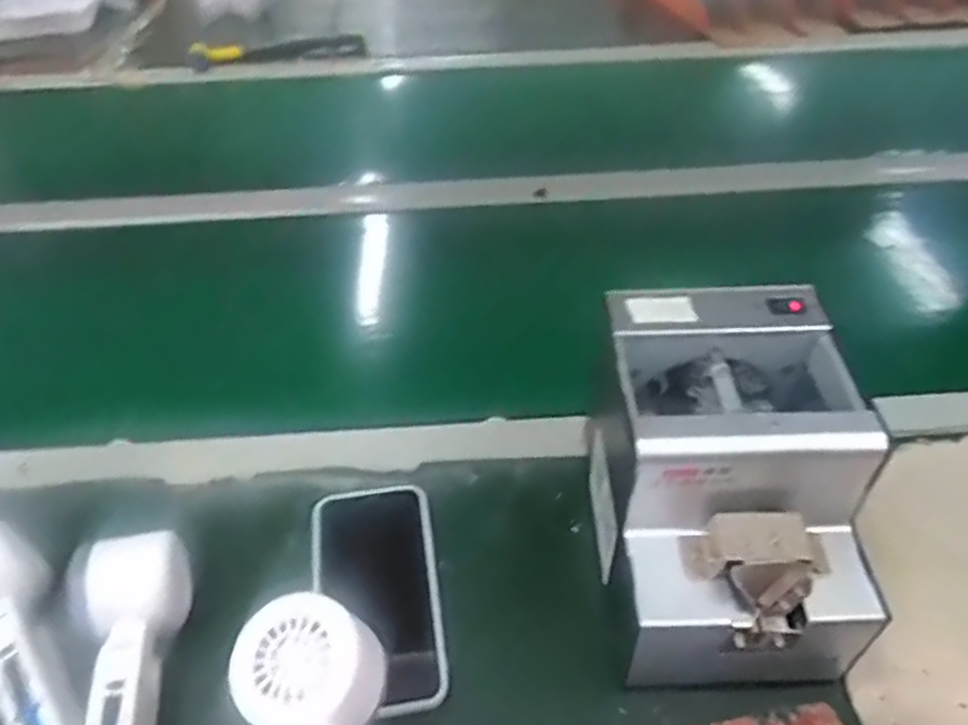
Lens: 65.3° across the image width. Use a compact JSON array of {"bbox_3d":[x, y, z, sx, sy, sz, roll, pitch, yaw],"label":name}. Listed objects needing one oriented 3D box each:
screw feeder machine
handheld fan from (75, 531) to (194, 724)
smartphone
[{"bbox_3d":[0.135,0.072,0.431,0.120,0.155,0.167,-2,43,0],"label":"screw feeder machine"},{"bbox_3d":[-0.186,0.168,0.398,0.052,0.046,0.159,-10,44,-9],"label":"handheld fan"},{"bbox_3d":[-0.065,0.140,0.458,0.073,0.013,0.146,-8,44,-6],"label":"smartphone"}]

